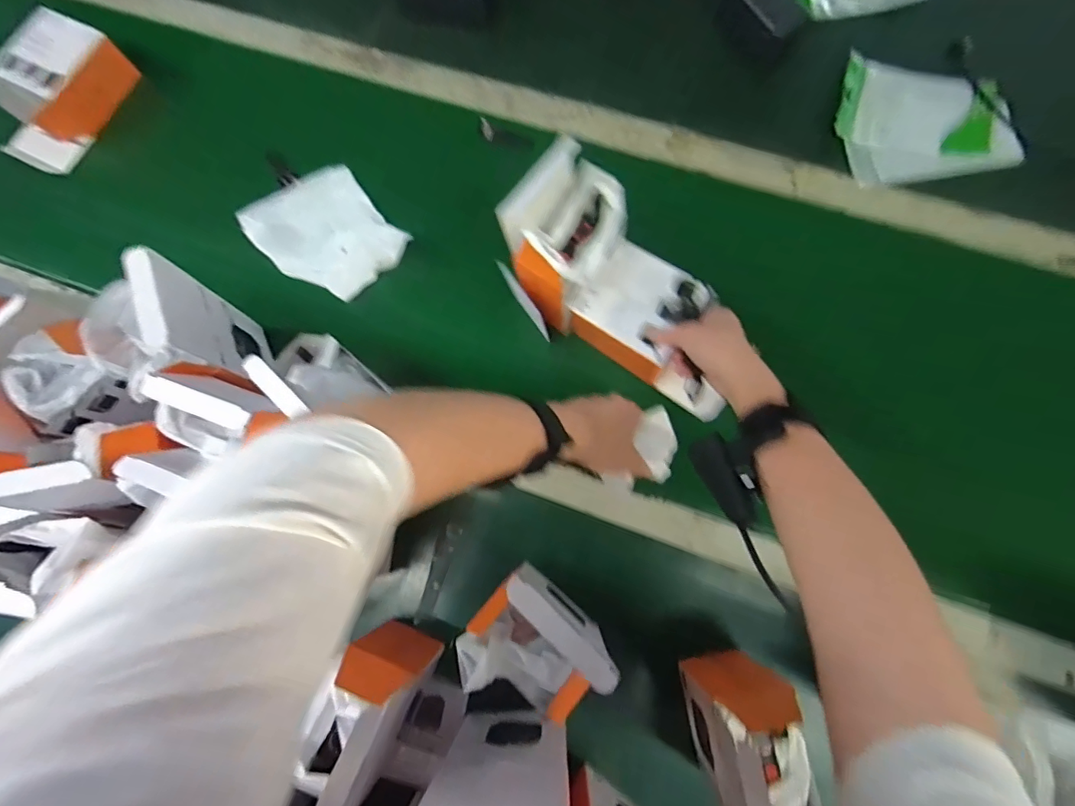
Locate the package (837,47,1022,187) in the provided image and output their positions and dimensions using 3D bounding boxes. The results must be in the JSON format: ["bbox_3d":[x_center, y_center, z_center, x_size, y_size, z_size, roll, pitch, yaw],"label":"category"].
[{"bbox_3d":[0.461,-0.347,0.596,0.186,0.025,0.165,-1,76,1],"label":"package"}]

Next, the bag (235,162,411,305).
[{"bbox_3d":[-0.255,-0.206,0.596,0.137,0.021,0.172,-41,77,-8],"label":"bag"}]

